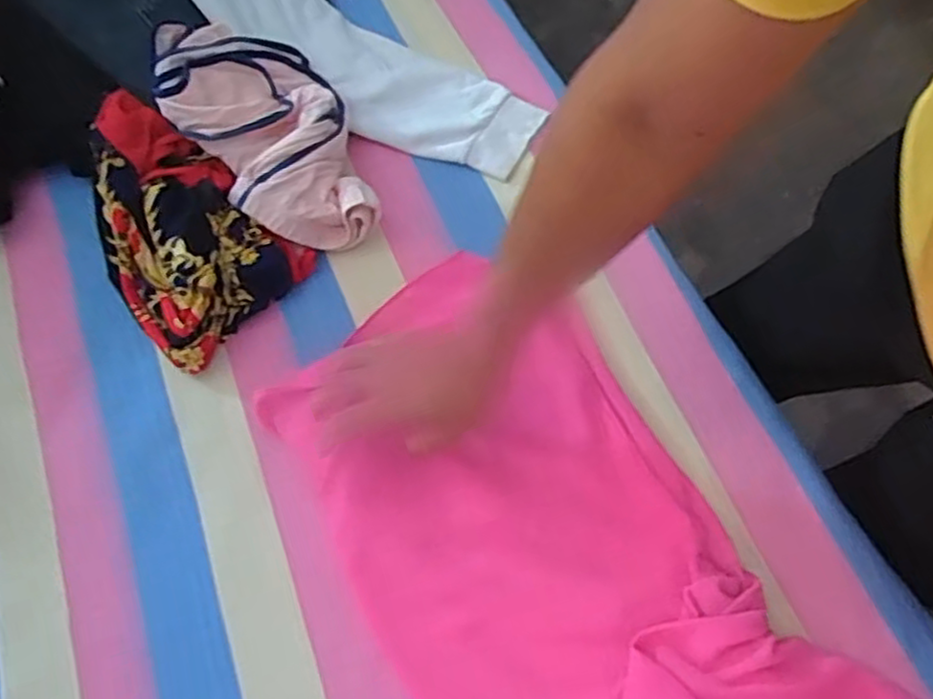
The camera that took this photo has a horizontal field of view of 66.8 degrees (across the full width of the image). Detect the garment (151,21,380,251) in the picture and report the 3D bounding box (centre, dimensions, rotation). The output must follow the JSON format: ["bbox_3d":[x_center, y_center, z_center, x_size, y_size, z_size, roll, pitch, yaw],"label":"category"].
[{"bbox_3d":[-0.183,-0.200,0.642,0.146,0.072,0.244,-24,67,-9],"label":"garment"}]

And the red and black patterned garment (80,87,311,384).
[{"bbox_3d":[-0.268,-0.113,0.624,0.244,0.055,0.147,41,72,18],"label":"red and black patterned garment"}]

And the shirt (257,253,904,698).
[{"bbox_3d":[0.075,0.151,0.489,0.276,0.080,0.517,-35,71,-11],"label":"shirt"}]

